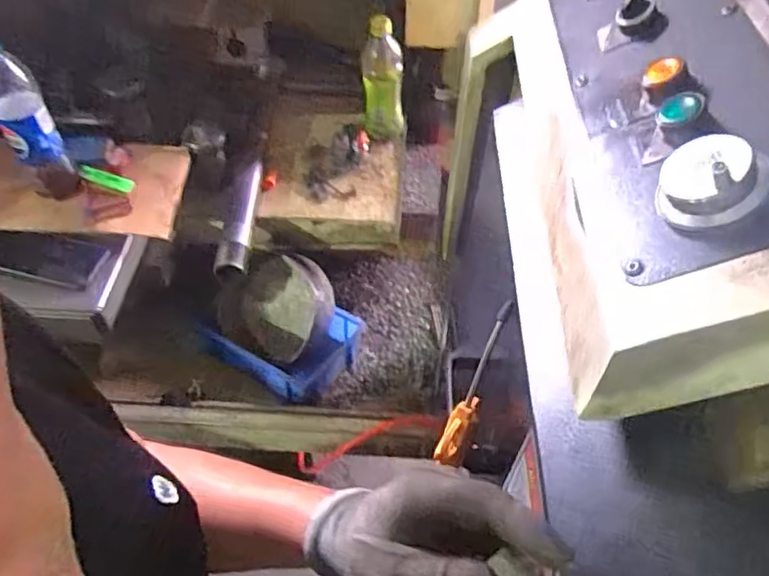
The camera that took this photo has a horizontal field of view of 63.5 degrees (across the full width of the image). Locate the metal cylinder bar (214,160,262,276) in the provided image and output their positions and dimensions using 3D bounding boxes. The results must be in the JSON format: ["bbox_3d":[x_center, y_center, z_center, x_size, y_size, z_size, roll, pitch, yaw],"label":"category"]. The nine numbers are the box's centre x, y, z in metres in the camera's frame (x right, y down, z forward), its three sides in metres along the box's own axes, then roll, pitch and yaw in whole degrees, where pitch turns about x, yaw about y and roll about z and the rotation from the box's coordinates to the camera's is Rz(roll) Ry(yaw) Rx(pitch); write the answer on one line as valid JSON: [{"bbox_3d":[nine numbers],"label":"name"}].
[{"bbox_3d":[-0.220,-0.112,0.950,0.047,0.040,0.214,5,68,4],"label":"metal cylinder bar"}]

